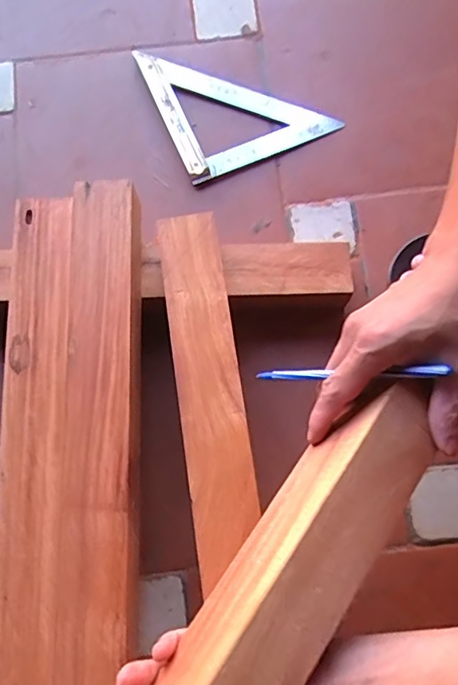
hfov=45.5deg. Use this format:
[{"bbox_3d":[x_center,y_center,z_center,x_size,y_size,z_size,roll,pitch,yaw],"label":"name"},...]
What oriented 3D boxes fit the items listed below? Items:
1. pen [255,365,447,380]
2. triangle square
[{"bbox_3d":[0.078,0.021,0.386,0.130,0.009,0.008,-5,76,31],"label":"pen"},{"bbox_3d":[0.004,-0.301,0.655,0.182,0.016,0.189,-24,78,-5],"label":"triangle square"}]

